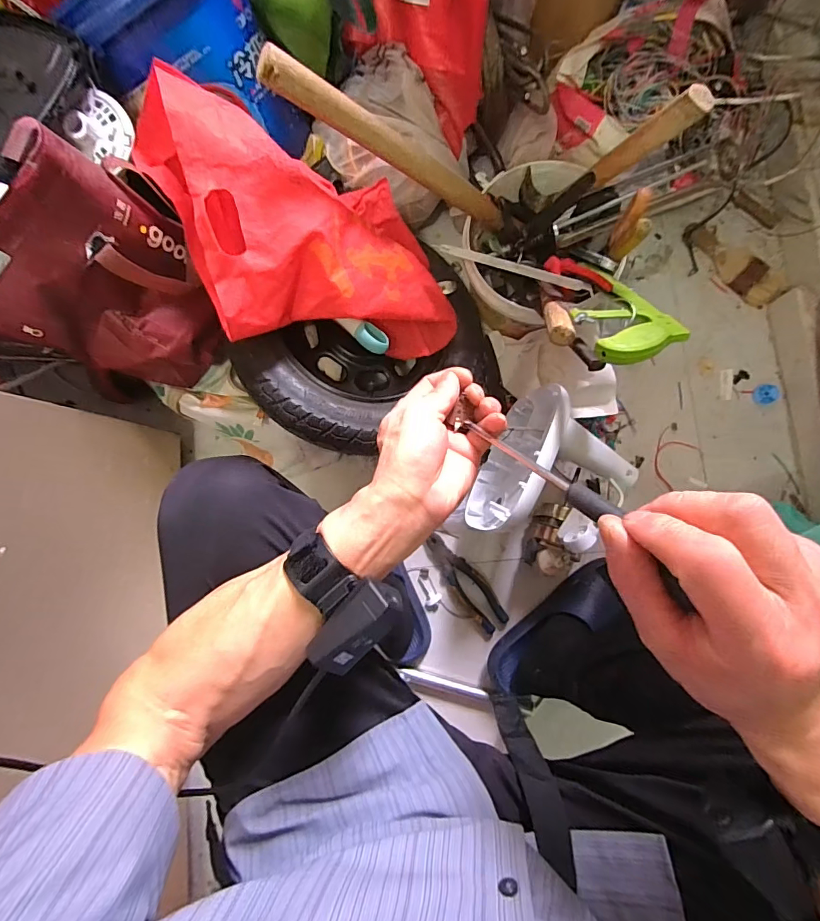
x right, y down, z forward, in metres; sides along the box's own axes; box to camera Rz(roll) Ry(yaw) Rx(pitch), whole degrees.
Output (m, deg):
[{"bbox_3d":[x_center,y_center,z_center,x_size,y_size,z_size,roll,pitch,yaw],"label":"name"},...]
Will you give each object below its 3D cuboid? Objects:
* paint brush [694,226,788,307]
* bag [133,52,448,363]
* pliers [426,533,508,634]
[{"bbox_3d":[0.543,-0.327,0.740,0.064,0.013,0.167,-41,82,2],"label":"paint brush"},{"bbox_3d":[-0.137,-0.294,0.574,0.281,0.213,0.351,-25,83,4],"label":"bag"},{"bbox_3d":[0.093,0.201,0.741,0.050,0.013,0.179,-37,82,2],"label":"pliers"}]

